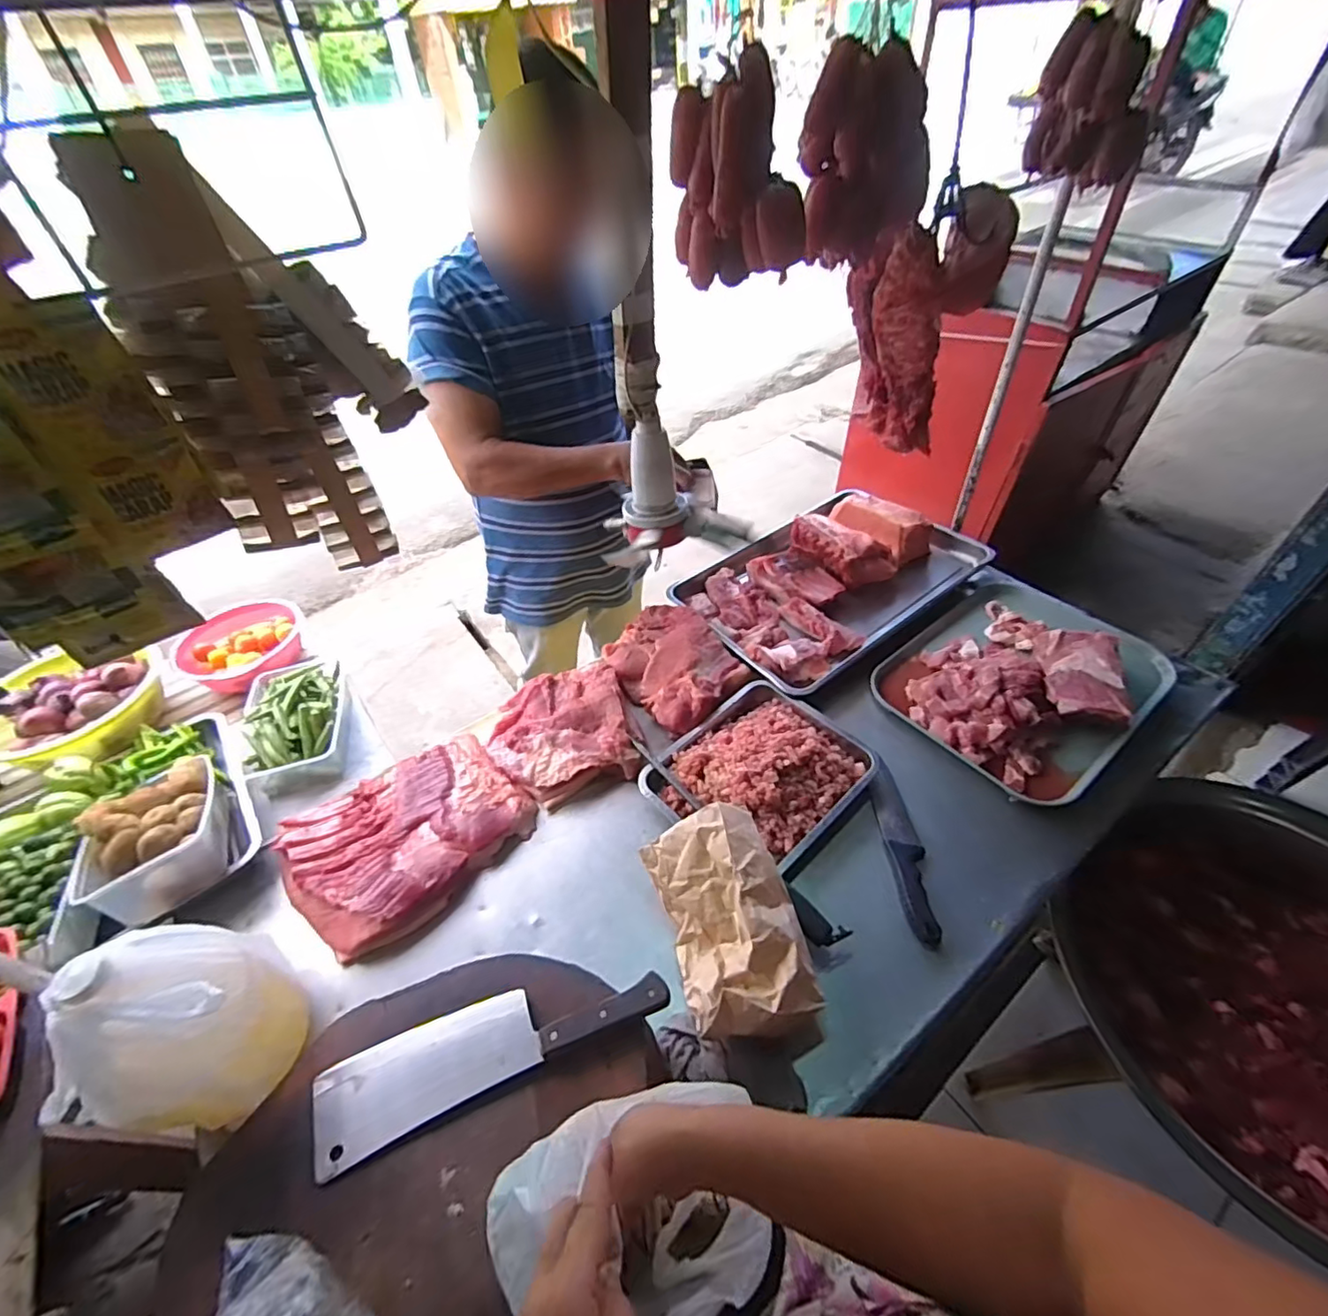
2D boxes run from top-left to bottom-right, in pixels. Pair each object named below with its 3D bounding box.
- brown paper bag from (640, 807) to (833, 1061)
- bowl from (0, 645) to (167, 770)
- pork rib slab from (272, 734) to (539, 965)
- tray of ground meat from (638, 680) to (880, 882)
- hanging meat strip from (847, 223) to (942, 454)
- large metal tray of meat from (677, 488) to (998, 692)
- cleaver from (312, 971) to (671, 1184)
[{"bbox_3d":[0.083,0.329,0.706,0.148,0.128,0.254,-16,47,-10],"label":"brown paper bag"},{"bbox_3d":[-1.054,0.077,1.024,0.233,0.105,0.252,3,47,7],"label":"bowl"},{"bbox_3d":[-0.381,0.259,0.870,0.246,0.053,0.311,33,57,30],"label":"pork rib slab"},{"bbox_3d":[0.150,0.164,0.888,0.260,0.052,0.292,34,57,31],"label":"tray of ground meat"},{"bbox_3d":[0.308,-0.418,0.785,0.054,0.245,0.145,-29,51,-21],"label":"hanging meat strip"},{"bbox_3d":[0.328,-0.192,1.190,0.584,0.090,0.411,-31,52,-23],"label":"large metal tray of meat"},{"bbox_3d":[-0.178,0.396,0.608,0.356,0.018,0.093,-20,48,-14],"label":"cleaver"}]

